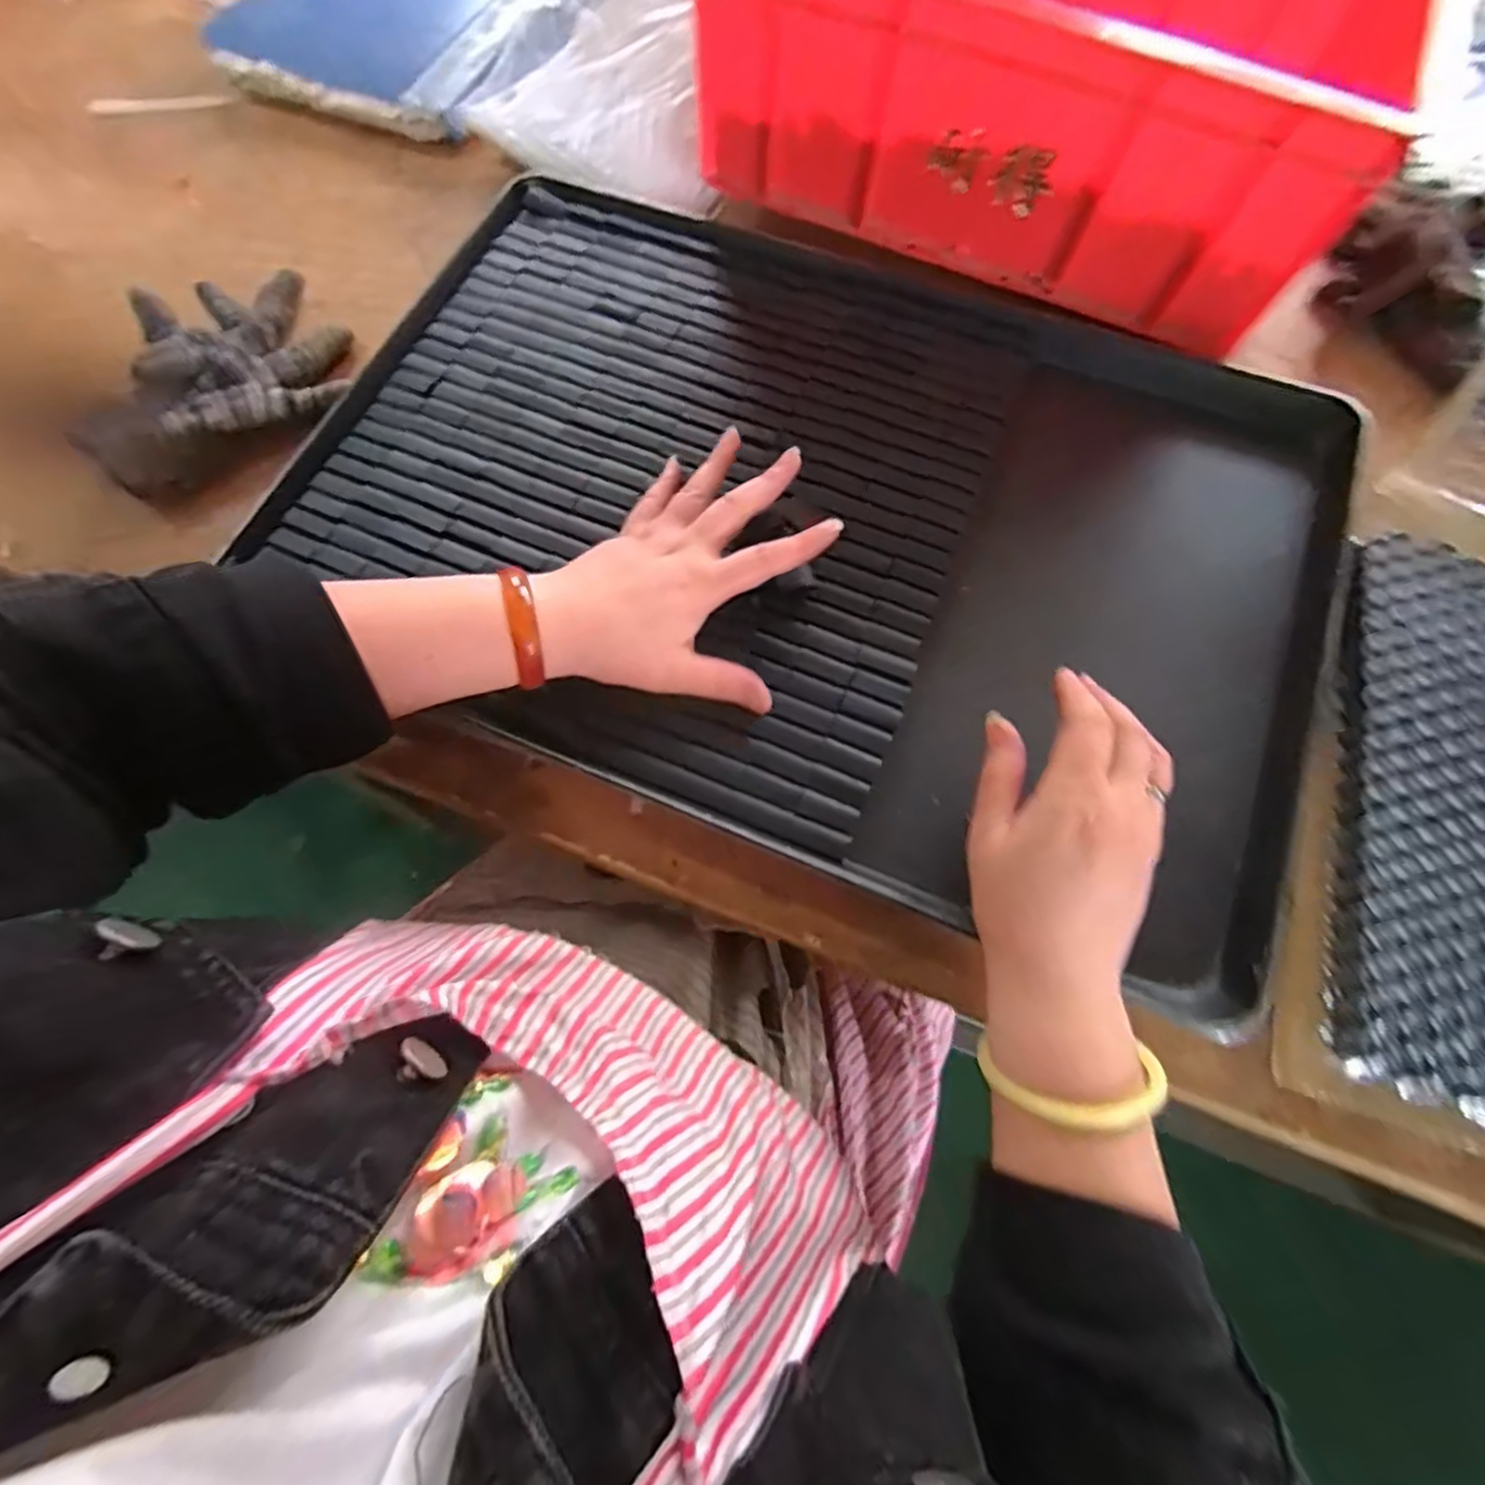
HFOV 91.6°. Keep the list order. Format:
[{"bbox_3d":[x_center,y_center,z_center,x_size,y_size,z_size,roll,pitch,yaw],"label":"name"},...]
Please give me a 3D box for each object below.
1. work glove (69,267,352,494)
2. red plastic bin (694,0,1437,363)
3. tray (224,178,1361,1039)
[{"bbox_3d":[-0.345,-0.242,0.466,0.171,0.040,0.129,-36,74,-11],"label":"work glove"},{"bbox_3d":[0.205,-0.465,0.475,0.405,0.158,0.300,18,72,8],"label":"red plastic bin"},{"bbox_3d":[0.043,-0.143,0.437,0.595,0.032,0.402,24,70,8],"label":"tray"}]

